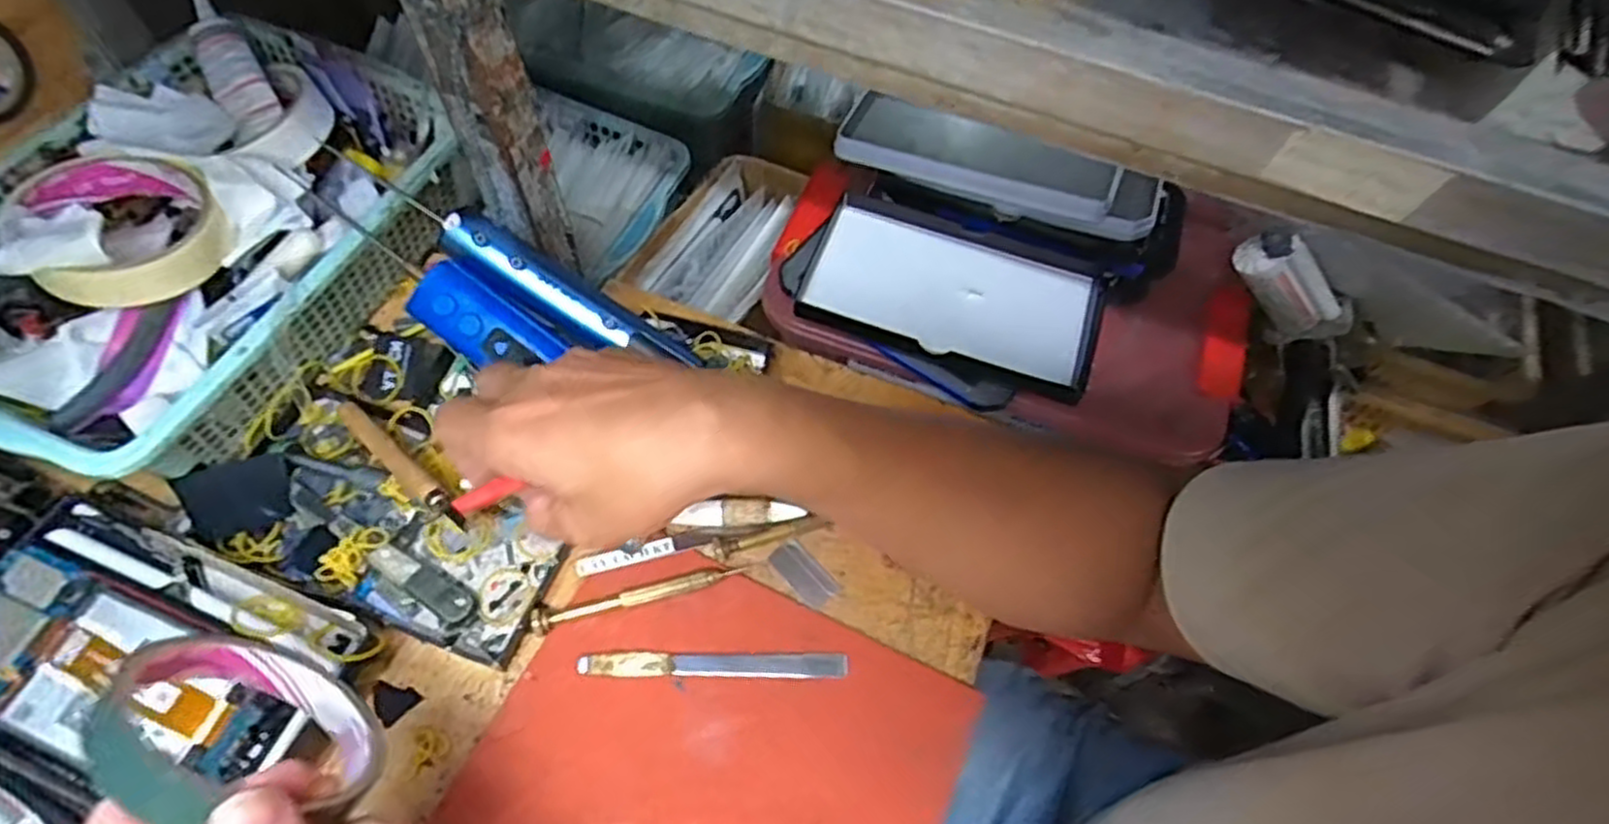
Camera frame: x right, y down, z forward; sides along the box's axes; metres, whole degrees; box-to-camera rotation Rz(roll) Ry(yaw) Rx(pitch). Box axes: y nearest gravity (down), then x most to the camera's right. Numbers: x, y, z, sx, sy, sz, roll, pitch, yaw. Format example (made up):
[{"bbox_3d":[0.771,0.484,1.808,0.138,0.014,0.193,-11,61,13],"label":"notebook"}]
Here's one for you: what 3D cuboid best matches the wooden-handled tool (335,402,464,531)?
[{"bbox_3d":[-0.205,0.025,0.389,0.122,0.008,0.012,31,62,30],"label":"wooden-handled tool"}]

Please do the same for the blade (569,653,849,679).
[{"bbox_3d":[-0.043,0.122,0.371,0.127,0.004,0.012,1,61,-4],"label":"blade"}]

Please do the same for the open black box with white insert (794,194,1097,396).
[{"bbox_3d":[0.095,-0.075,0.501,0.179,0.020,0.104,19,60,8],"label":"open black box with white insert"}]

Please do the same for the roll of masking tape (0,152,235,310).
[{"bbox_3d":[-0.359,-0.097,0.404,0.084,0.039,0.085,2,61,-3],"label":"roll of masking tape"}]

